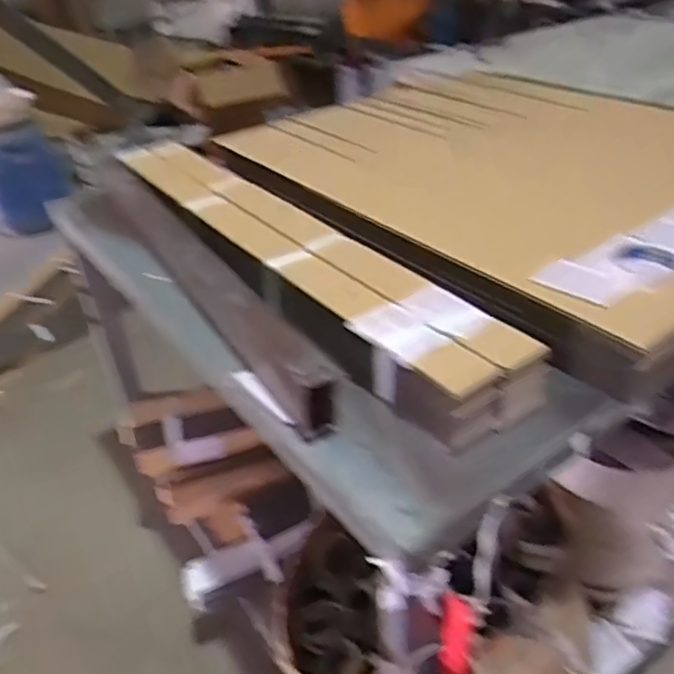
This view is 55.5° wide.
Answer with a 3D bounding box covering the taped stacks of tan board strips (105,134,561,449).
[{"bbox_3d":[-0.097,-0.144,1.040,0.165,0.092,0.993,-22,38,-25],"label":"taped stacks of tan board strips"}]

